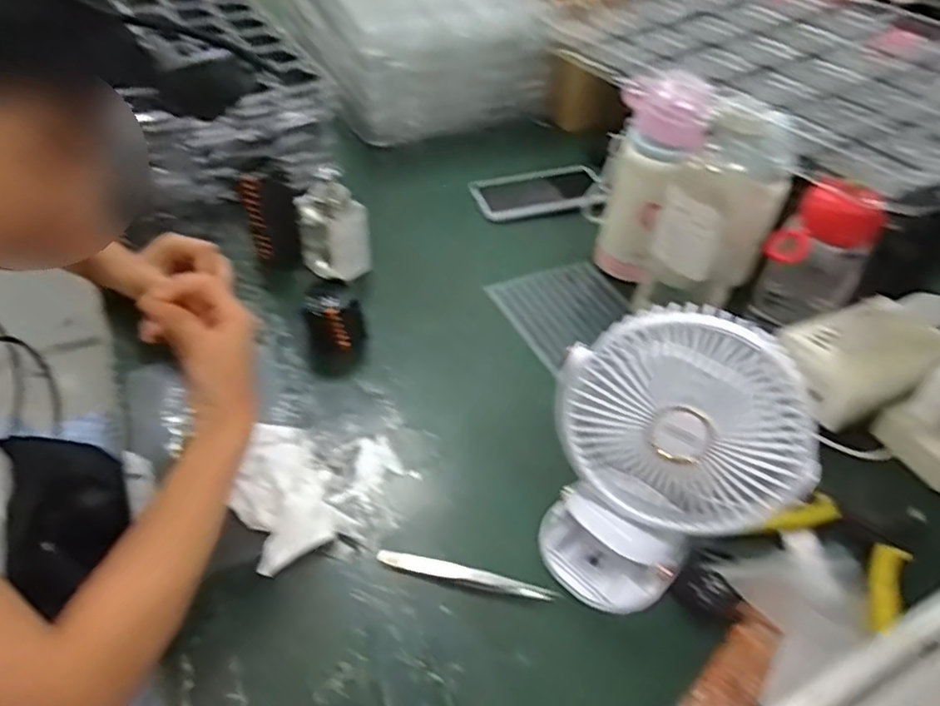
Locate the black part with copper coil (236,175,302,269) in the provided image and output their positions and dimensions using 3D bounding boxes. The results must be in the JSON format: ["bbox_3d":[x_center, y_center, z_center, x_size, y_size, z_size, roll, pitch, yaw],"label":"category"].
[{"bbox_3d":[-0.213,-0.141,0.713,0.054,0.106,0.024,2,44,0],"label":"black part with copper coil"}]

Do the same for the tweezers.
[{"bbox_3d":[-0.003,0.160,0.477,0.129,0.010,0.013,11,44,10],"label":"tweezers"}]

